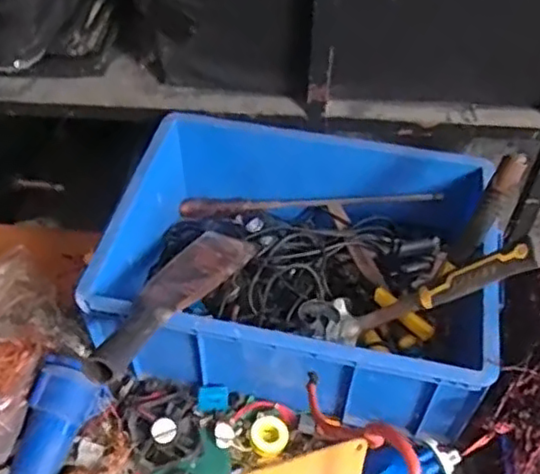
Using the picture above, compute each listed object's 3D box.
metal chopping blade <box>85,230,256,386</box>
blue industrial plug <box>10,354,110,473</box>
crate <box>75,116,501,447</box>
[{"bbox_3d":[-0.108,0.064,0.786,0.081,0.027,0.377,16,23,12],"label":"metal chopping blade"},{"bbox_3d":[-0.256,0.246,0.751,0.071,0.068,0.203,13,50,9],"label":"blue industrial plug"},{"bbox_3d":[0.046,0.022,0.899,0.461,0.174,0.393,9,49,6],"label":"crate"}]

